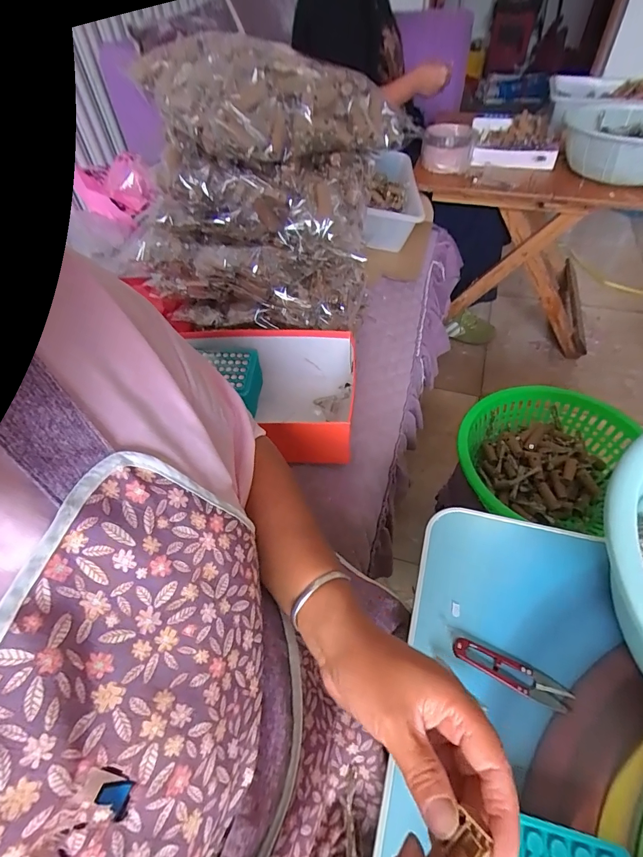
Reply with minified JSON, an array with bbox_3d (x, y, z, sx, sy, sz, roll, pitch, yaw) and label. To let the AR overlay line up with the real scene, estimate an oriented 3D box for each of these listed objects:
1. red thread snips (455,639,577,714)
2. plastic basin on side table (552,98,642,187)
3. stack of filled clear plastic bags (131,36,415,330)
[{"bbox_3d":[0.173,0.225,0.378,0.100,0.005,0.024,23,55,21],"label":"red thread snips"},{"bbox_3d":[0.742,-0.720,1.012,0.324,0.126,0.397,17,53,17],"label":"plastic basin on side table"},{"bbox_3d":[-0.079,-0.337,0.629,0.409,0.336,0.199,-6,50,-1],"label":"stack of filled clear plastic bags"}]

